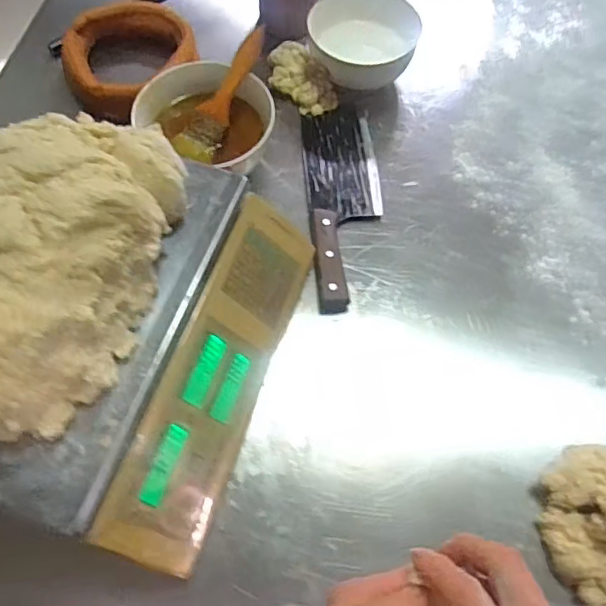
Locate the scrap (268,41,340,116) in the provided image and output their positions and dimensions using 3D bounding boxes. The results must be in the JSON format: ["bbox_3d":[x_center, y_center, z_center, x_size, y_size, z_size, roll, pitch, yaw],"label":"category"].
[{"bbox_3d":[-0.005,-0.283,0.728,0.059,0.028,0.109,-32,67,-17],"label":"scrap"}]

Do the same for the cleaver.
[{"bbox_3d":[0.048,-0.122,0.655,0.084,0.019,0.279,-3,62,-3],"label":"cleaver"}]

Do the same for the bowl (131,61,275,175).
[{"bbox_3d":[-0.112,-0.191,0.652,0.140,0.079,0.142,1,62,-1],"label":"bowl"}]

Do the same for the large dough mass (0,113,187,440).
[{"bbox_3d":[-0.195,-0.036,0.432,0.147,0.092,0.274,14,64,5],"label":"large dough mass"}]

